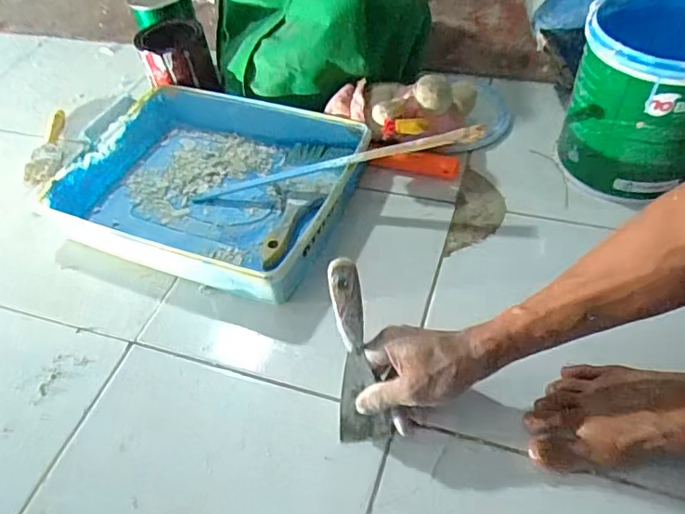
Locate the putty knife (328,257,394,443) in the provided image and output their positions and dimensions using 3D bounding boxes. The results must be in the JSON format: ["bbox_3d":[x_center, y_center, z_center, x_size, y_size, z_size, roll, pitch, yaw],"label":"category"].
[{"bbox_3d":[0.012,0.086,0.476,0.045,0.172,0.013,-8,15,0],"label":"putty knife"}]

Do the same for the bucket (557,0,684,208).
[{"bbox_3d":[0.369,-0.189,0.637,0.167,0.192,0.168,19,54,21],"label":"bucket"}]

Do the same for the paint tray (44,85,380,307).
[{"bbox_3d":[-0.173,-0.100,0.703,0.363,0.070,0.280,16,53,19],"label":"paint tray"}]

